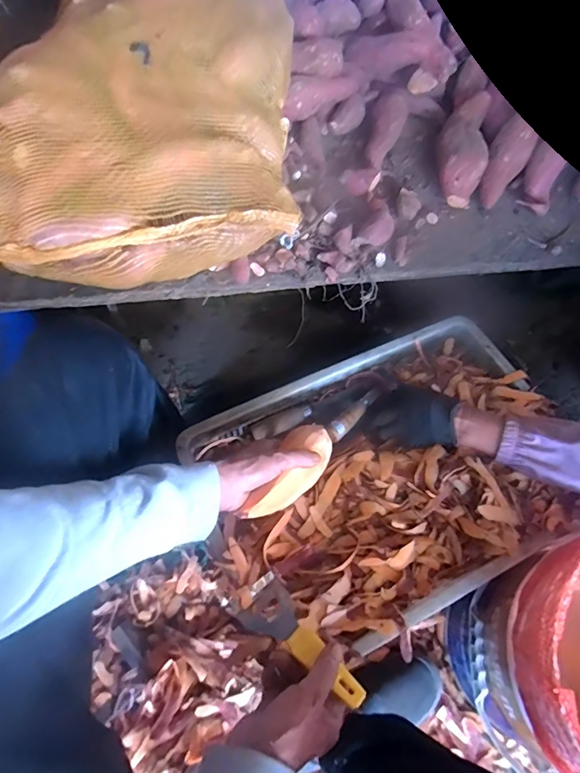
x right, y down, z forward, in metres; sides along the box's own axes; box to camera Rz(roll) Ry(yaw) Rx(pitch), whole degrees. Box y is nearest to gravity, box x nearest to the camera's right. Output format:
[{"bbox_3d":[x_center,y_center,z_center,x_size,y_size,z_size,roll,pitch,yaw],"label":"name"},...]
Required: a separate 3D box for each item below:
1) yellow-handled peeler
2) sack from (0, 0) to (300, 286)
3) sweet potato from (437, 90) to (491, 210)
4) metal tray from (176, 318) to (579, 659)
[{"bbox_3d":[0.009,0.257,0.453,0.148,0.014,0.054,34,65,31],"label":"yellow-handled peeler"},{"bbox_3d":[-0.215,-0.421,0.657,0.423,0.177,0.541,-1,64,-4],"label":"sack"},{"bbox_3d":[0.301,-0.421,0.798,0.081,0.072,0.233,14,64,3],"label":"sweet potato"},{"bbox_3d":[0.148,0.122,0.667,0.532,0.092,0.364,-24,68,-14],"label":"metal tray"}]

